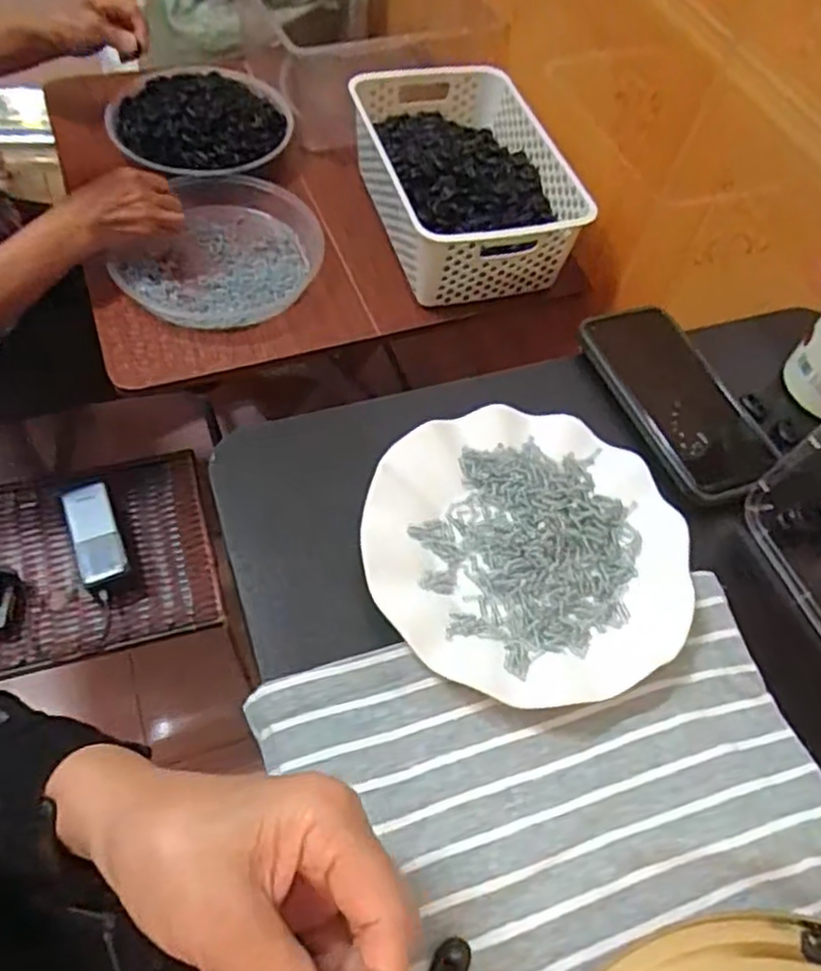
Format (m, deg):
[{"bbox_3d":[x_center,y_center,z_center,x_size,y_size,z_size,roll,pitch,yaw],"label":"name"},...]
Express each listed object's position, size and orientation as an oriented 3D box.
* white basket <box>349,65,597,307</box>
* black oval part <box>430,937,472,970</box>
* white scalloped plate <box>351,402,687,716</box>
[{"bbox_3d":[0.067,-0.371,0.845,0.213,0.096,0.312,-13,61,-14],"label":"white basket"},{"bbox_3d":[0.017,0.208,0.304,0.014,0.005,0.022,31,60,13],"label":"black oval part"},{"bbox_3d":[0.066,0.035,0.404,0.178,0.018,0.175,3,58,-4],"label":"white scalloped plate"}]

